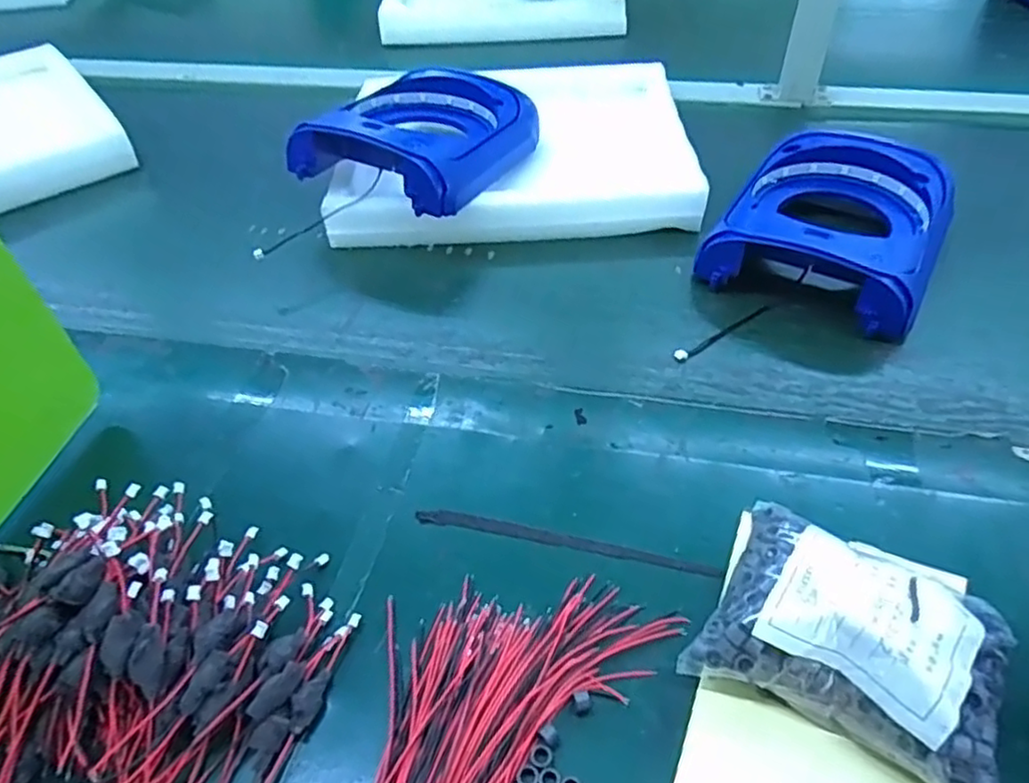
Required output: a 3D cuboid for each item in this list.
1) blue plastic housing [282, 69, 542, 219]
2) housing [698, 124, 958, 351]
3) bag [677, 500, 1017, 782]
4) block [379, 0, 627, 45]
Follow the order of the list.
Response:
[{"bbox_3d":[-0.085,-0.247,0.644,0.159,0.066,0.201,16,52,18],"label":"blue plastic housing"},{"bbox_3d":[0.276,-0.140,0.582,0.166,0.071,0.197,25,52,24],"label":"housing"},{"bbox_3d":[0.164,0.121,0.326,0.134,0.054,0.096,22,51,22],"label":"bag"},{"bbox_3d":[-0.014,-0.570,0.985,0.330,0.087,0.185,0,49,4],"label":"block"}]

